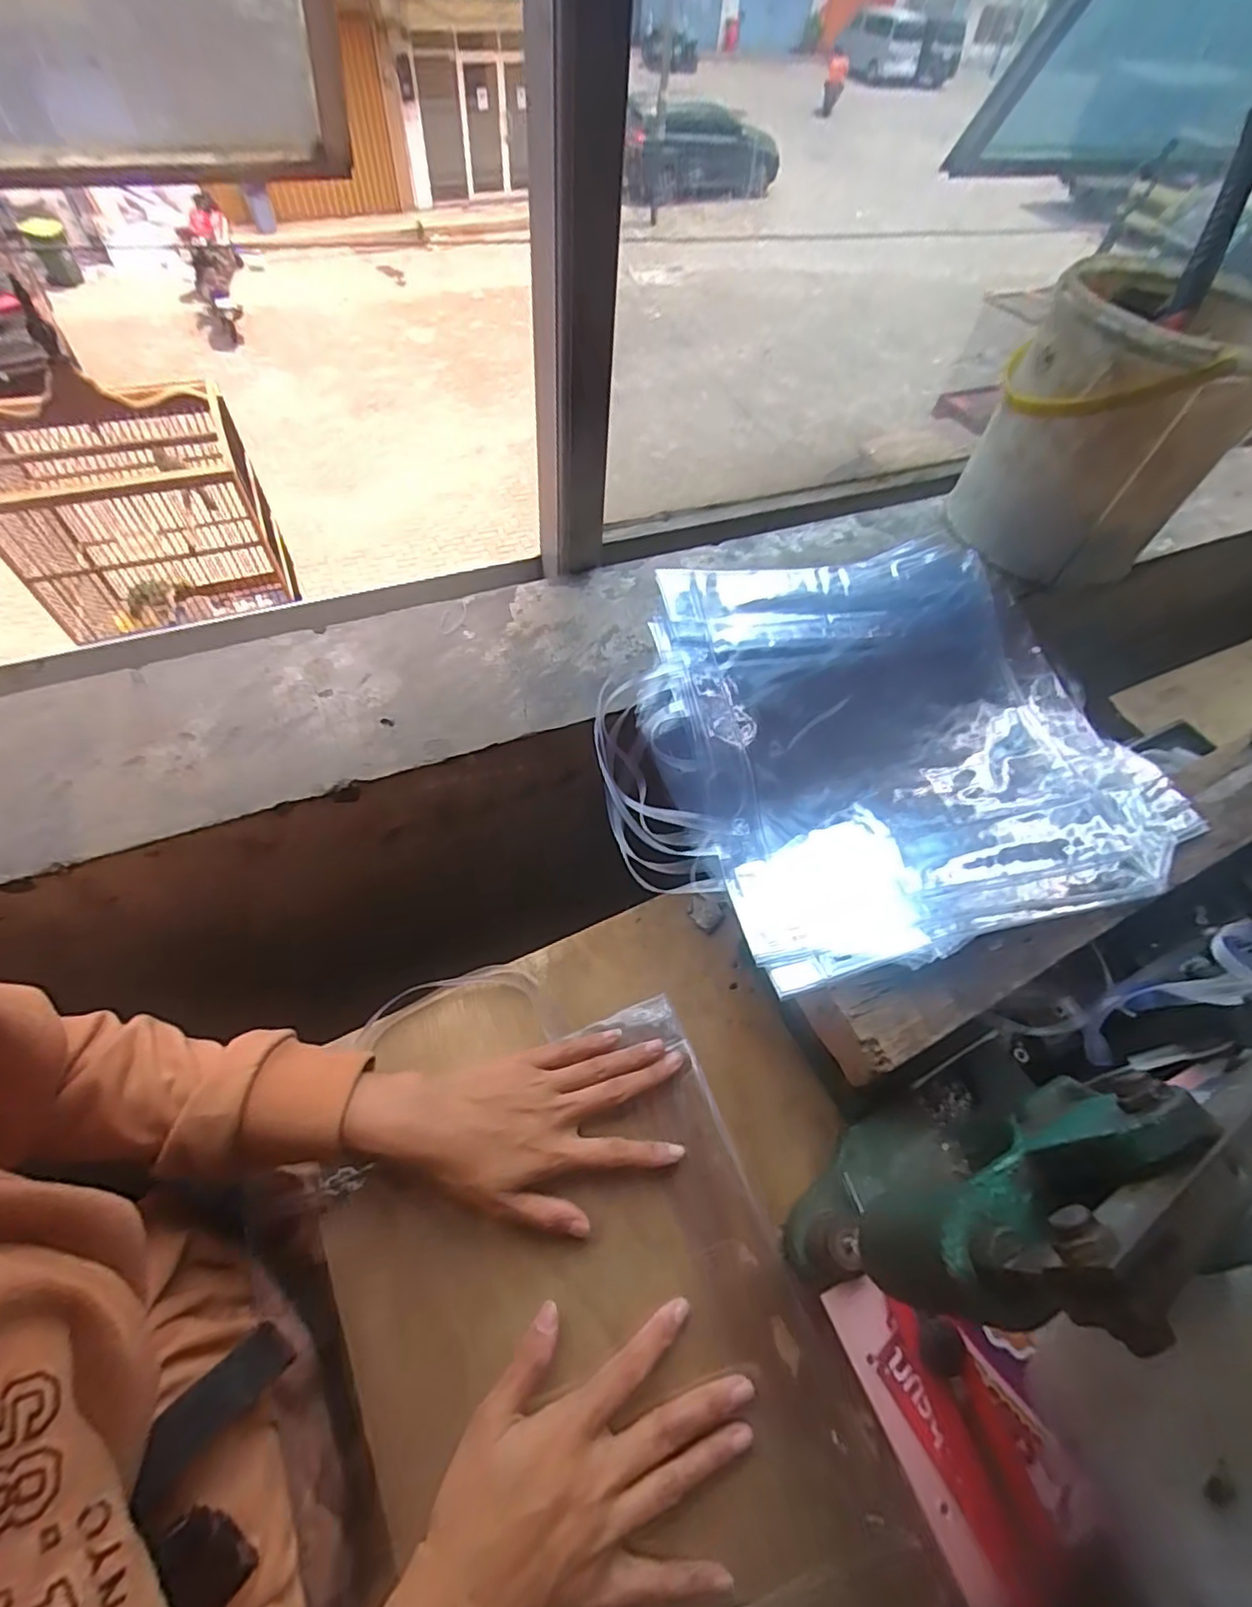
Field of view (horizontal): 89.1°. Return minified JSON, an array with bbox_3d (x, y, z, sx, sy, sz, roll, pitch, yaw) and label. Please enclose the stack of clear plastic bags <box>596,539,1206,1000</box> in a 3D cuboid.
[{"bbox_3d":[0.185,-0.052,0.463,0.388,0.055,0.317,-16,60,-14],"label":"stack of clear plastic bags"}]

